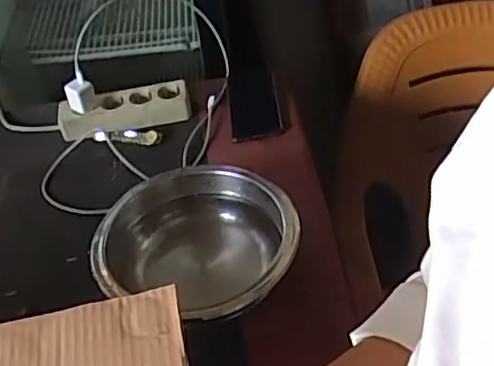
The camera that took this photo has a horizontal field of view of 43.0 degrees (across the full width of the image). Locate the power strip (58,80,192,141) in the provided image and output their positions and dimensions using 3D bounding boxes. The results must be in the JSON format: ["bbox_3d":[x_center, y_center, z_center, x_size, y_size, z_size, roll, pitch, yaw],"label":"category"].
[{"bbox_3d":[-0.189,-0.113,0.969,0.200,0.042,0.056,-15,43,-10],"label":"power strip"}]

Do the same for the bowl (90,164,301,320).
[{"bbox_3d":[-0.058,0.078,0.720,0.229,0.079,0.210,25,50,30],"label":"bowl"}]

